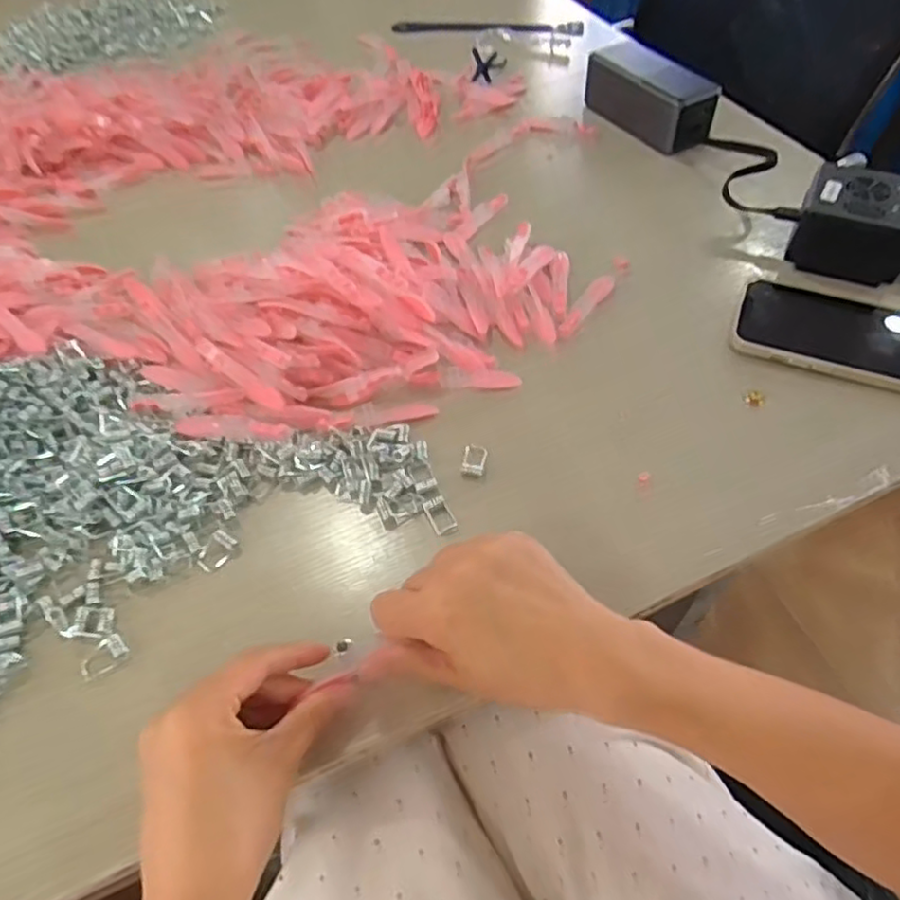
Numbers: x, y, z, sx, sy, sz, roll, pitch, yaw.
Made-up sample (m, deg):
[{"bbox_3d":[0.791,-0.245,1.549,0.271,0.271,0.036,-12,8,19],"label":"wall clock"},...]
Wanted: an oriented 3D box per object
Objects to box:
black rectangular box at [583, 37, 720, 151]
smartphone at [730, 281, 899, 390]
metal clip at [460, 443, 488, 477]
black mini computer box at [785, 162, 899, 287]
[{"bbox_3d":[0.185,-0.332,0.617,0.050,0.050,0.128,-24,56,-15],"label":"black rectangular box"},{"bbox_3d":[0.270,-0.077,0.447,0.142,0.011,0.077,17,59,20],"label":"smartphone"},{"bbox_3d":[0.016,0.006,0.414,0.014,0.005,0.021,7,54,8],"label":"metal clip"},{"bbox_3d":[0.302,-0.170,0.491,0.078,0.050,0.066,20,57,16],"label":"black mini computer box"}]

